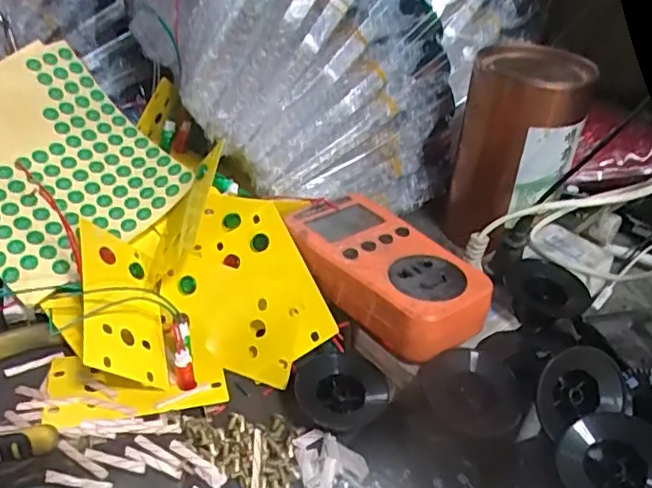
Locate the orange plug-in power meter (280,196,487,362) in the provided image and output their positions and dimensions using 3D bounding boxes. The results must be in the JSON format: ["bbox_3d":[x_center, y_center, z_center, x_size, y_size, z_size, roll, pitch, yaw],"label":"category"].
[{"bbox_3d":[0.032,0.016,0.358,0.068,0.037,0.129,-22,42,-33],"label":"orange plug-in power meter"}]

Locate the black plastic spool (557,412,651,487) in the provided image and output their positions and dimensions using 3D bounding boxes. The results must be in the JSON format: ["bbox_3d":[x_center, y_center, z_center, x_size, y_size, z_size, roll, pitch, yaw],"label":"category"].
[{"bbox_3d":[0.132,0.100,0.272,0.051,0.014,0.046,-24,43,-8],"label":"black plastic spool"}]

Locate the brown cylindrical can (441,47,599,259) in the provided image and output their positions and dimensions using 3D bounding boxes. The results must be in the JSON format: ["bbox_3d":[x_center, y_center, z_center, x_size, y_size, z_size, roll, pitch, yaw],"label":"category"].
[{"bbox_3d":[0.141,-0.071,0.457,0.083,0.134,0.083,12,36,12],"label":"brown cylindrical can"}]

